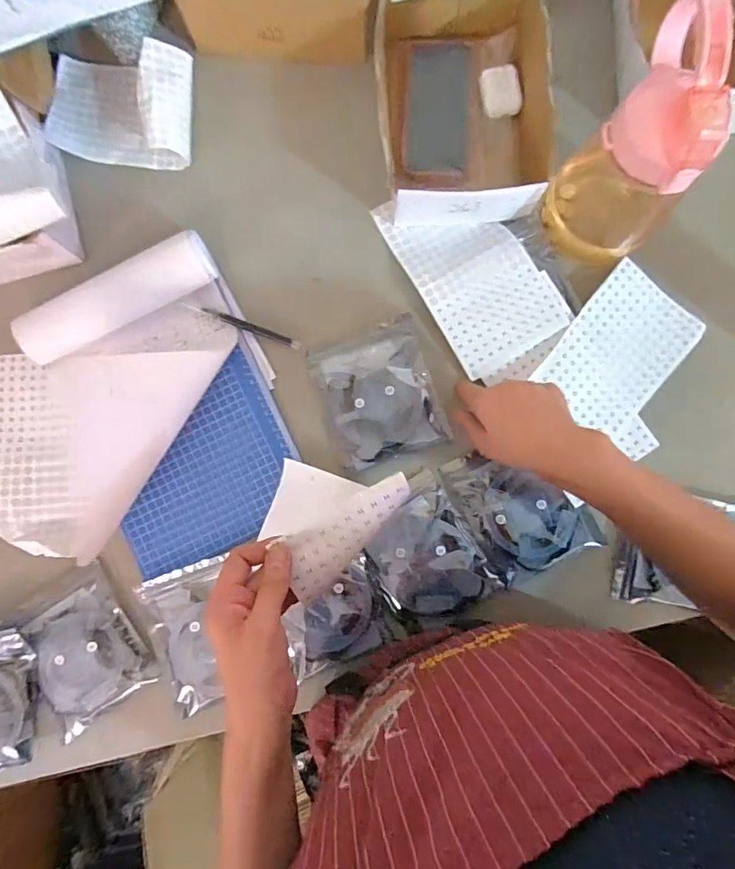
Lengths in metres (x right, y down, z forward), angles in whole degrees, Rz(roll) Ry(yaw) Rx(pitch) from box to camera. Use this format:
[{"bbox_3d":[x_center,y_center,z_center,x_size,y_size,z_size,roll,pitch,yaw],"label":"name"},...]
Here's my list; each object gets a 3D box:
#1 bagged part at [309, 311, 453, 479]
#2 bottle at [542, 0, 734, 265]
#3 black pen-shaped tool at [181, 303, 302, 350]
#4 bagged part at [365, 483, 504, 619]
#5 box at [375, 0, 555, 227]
[{"bbox_3d":[0.014,-0.046,0.516,0.123,0.008,0.145,-17,85,-2],"label":"bagged part"},{"bbox_3d":[0.252,-0.252,0.427,0.116,0.192,0.108,43,86,3],"label":"bottle"},{"bbox_3d":[-0.137,-0.123,0.519,0.132,0.012,0.010,21,85,2],"label":"black pen-shaped tool"},{"bbox_3d":[0.063,0.134,0.498,0.107,0.008,0.124,-33,86,-3],"label":"bagged part"},{"bbox_3d":[0.103,-0.358,0.509,0.175,0.062,0.246,-4,85,-1],"label":"box"}]

